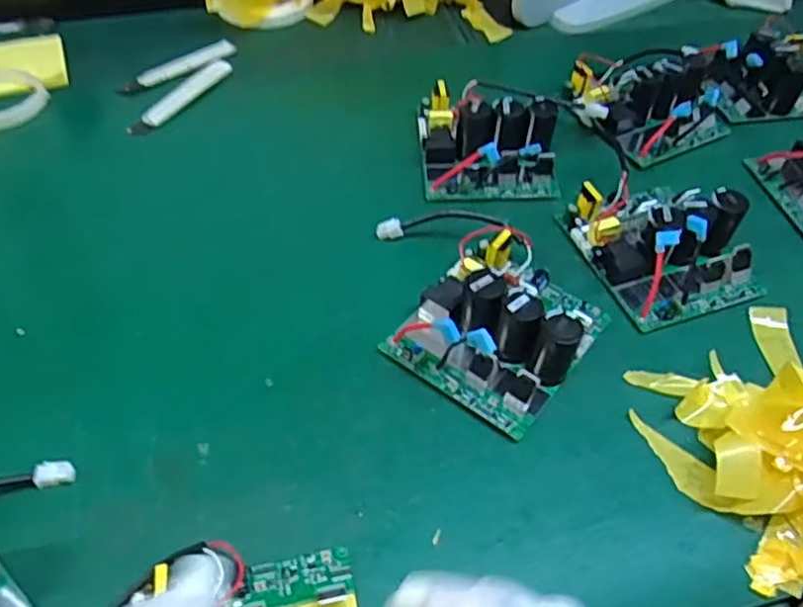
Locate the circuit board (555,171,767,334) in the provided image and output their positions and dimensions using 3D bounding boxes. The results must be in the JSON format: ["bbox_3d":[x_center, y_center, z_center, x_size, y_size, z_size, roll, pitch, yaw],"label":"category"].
[{"bbox_3d":[0.214,-0.057,0.553,0.115,0.059,0.134,-17,53,-17],"label":"circuit board"}]

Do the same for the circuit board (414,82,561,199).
[{"bbox_3d":[0.080,-0.161,0.633,0.117,0.059,0.128,-1,50,-5],"label":"circuit board"}]

